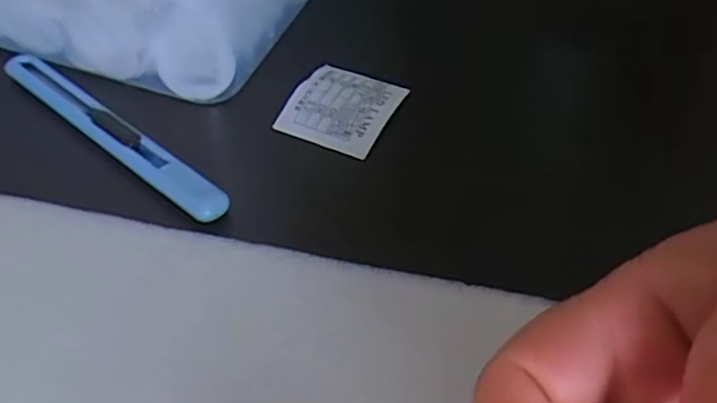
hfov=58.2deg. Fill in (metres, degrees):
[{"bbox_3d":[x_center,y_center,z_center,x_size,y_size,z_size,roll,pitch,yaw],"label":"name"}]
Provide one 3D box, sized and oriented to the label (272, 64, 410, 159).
[{"bbox_3d":[-0.006,-0.043,0.283,0.043,0.007,0.050,20,48,14],"label":"label"}]

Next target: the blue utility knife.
[{"bbox_3d":[-0.102,-0.028,0.262,0.134,0.013,0.014,33,52,24],"label":"blue utility knife"}]

